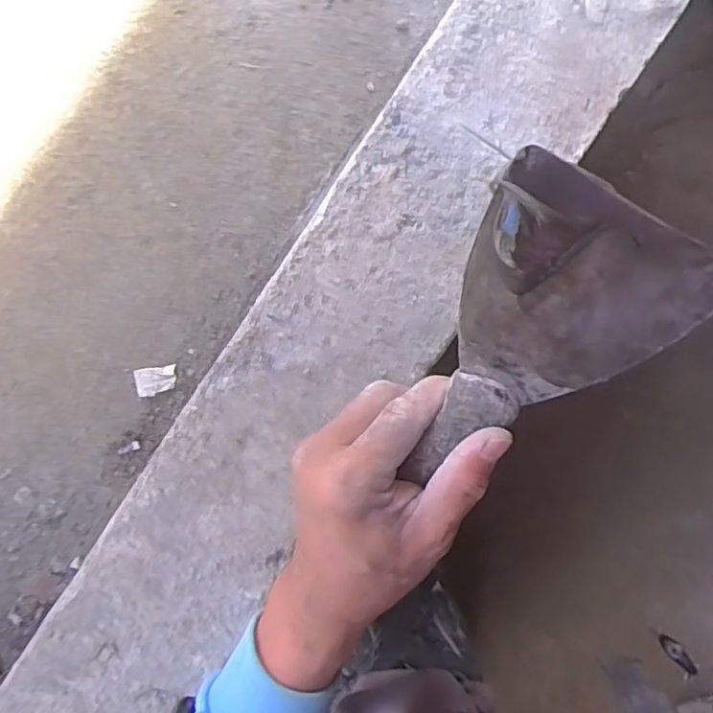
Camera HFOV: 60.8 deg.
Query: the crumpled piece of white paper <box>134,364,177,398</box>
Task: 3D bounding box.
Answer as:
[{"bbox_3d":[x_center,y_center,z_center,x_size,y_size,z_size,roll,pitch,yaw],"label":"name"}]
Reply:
[{"bbox_3d":[-0.177,0.022,0.536,0.035,0.007,0.026,-7,98,-3],"label":"crumpled piece of white paper"}]

